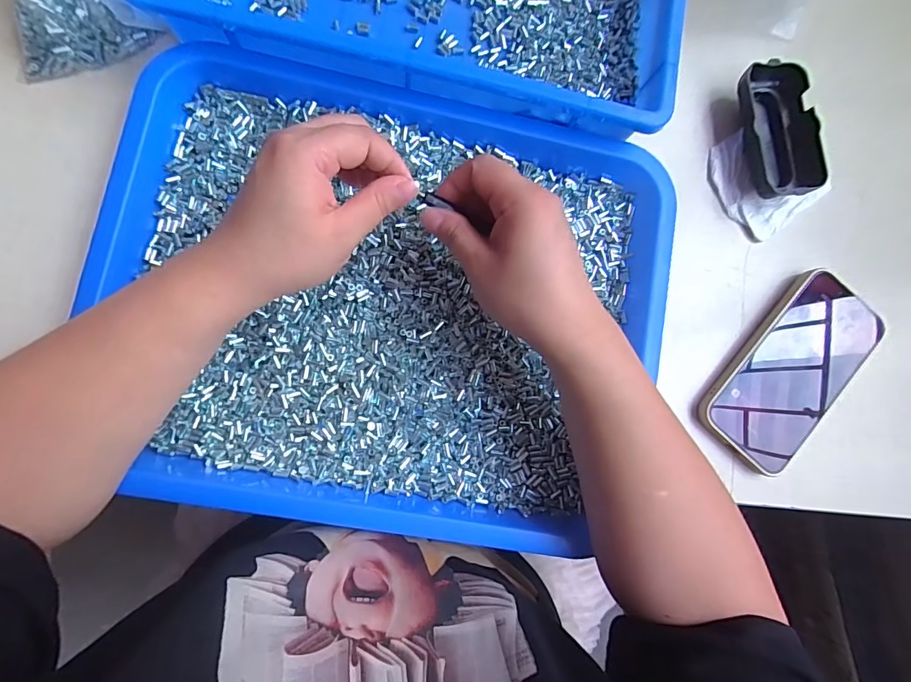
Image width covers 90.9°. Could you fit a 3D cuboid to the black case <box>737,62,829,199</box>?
[{"bbox_3d":[0.262,-0.169,0.366,0.047,0.031,0.110,-5,85,-7],"label":"black case"}]

